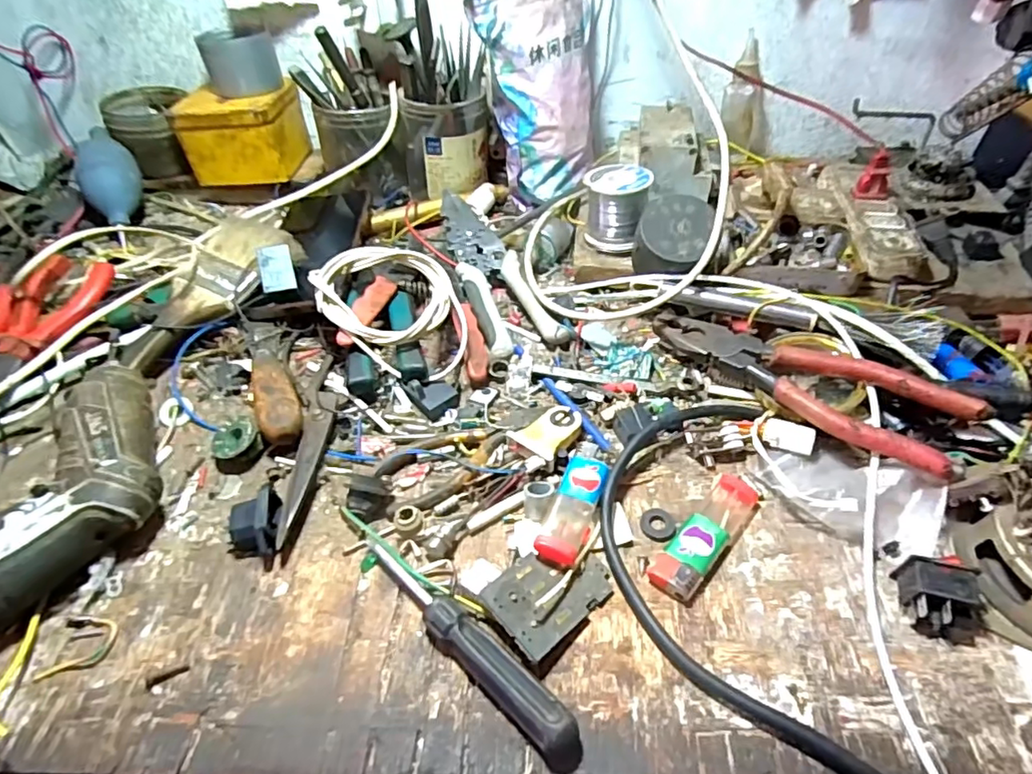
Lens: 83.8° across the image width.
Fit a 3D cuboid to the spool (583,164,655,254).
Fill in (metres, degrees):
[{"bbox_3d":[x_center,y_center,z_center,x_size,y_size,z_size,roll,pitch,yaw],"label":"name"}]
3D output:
[{"bbox_3d":[0.081,-0.146,0.467,0.045,0.053,0.044,0,46,0],"label":"spool"}]

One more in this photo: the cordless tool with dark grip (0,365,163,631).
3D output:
[{"bbox_3d":[-0.262,0.061,0.312,0.109,0.044,0.156,31,54,29],"label":"cordless tool with dark grip"}]

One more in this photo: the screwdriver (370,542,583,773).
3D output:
[{"bbox_3d":[-0.024,0.120,0.272,0.137,0.020,0.019,34,55,29],"label":"screwdriver"}]

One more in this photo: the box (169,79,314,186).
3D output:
[{"bbox_3d":[-0.271,-0.254,0.574,0.101,0.070,0.085,0,46,1],"label":"box"}]

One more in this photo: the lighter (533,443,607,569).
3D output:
[{"bbox_3d":[0.035,0.061,0.322,0.023,0.014,0.083,15,48,15],"label":"lighter"}]

